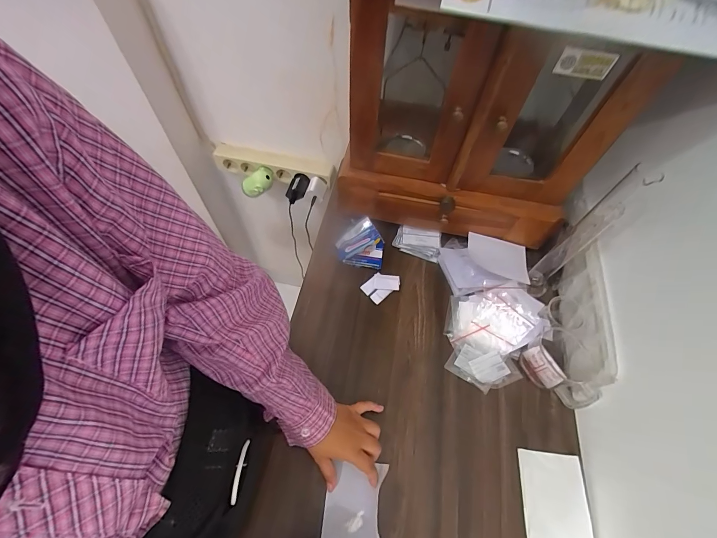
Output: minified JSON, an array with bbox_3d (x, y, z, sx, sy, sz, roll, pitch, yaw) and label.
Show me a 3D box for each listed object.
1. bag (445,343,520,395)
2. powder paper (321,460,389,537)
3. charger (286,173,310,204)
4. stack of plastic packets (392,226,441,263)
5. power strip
[{"bbox_3d":[0.191,0.151,0.496,0.092,0.018,0.064,34,63,17],"label":"bag"},{"bbox_3d":[-0.006,0.299,0.398,0.074,0.017,0.100,5,59,0],"label":"powder paper"},{"bbox_3d":[-0.148,-0.192,0.773,0.039,0.026,0.072,21,73,10],"label":"charger"},{"bbox_3d":[0.110,-0.050,0.610,0.084,0.016,0.055,15,59,7],"label":"stack of plastic packets"},{"bbox_3d":[-0.211,-0.250,0.800,0.296,0.057,0.046,11,59,4],"label":"power strip"}]

